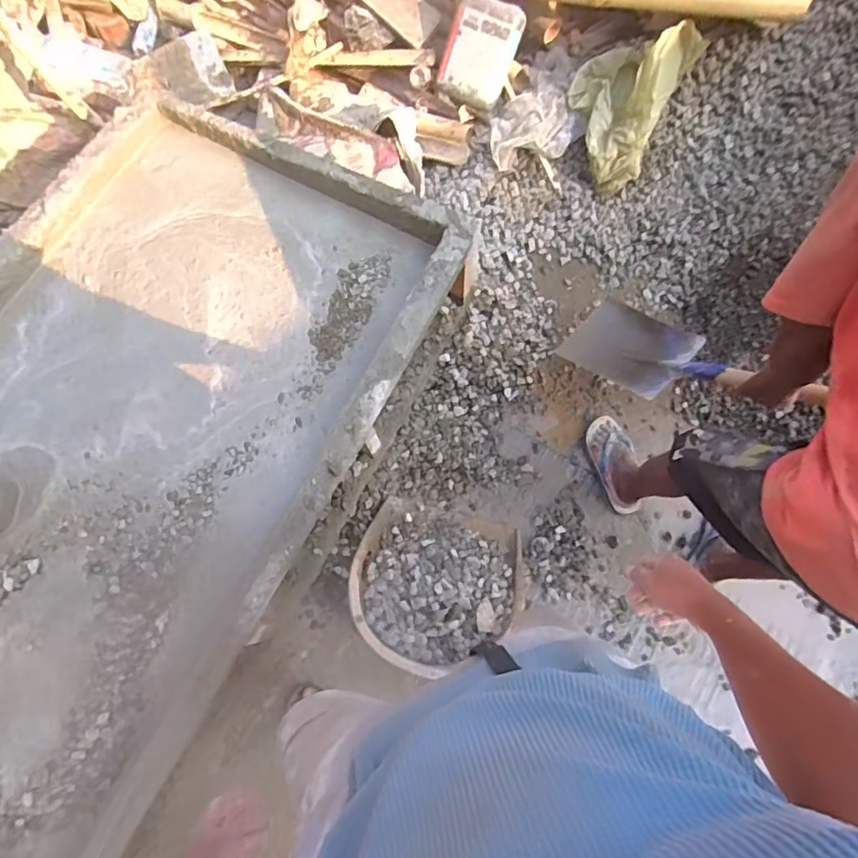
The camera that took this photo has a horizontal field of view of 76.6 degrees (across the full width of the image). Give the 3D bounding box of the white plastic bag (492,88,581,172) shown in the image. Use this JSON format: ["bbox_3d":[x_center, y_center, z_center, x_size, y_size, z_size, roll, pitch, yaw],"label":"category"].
[{"bbox_3d":[0.295,-0.863,1.561,0.248,0.071,0.189,-24,95,9],"label":"white plastic bag"}]

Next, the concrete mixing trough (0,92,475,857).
[{"bbox_3d":[-0.767,0.198,1.106,0.955,0.239,2.010,28,75,8],"label":"concrete mixing trough"}]

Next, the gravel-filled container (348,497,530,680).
[{"bbox_3d":[0.028,0.402,1.368,0.431,0.119,0.386,11,73,3],"label":"gravel-filled container"}]

